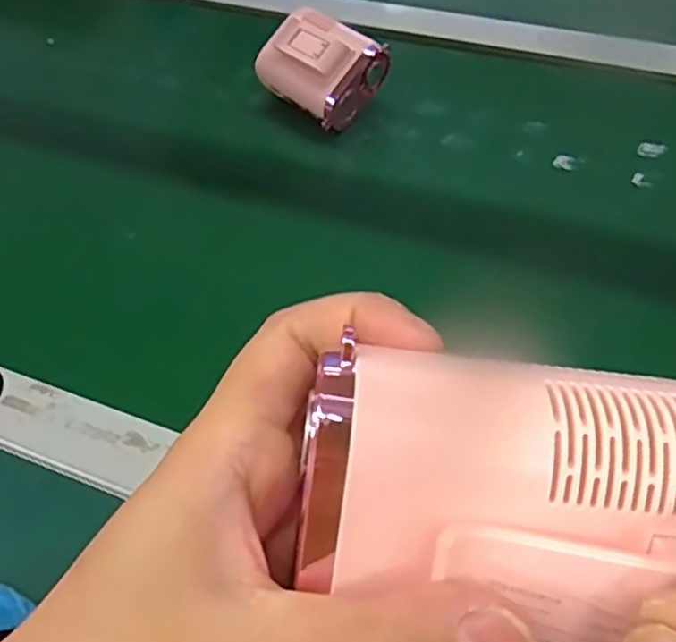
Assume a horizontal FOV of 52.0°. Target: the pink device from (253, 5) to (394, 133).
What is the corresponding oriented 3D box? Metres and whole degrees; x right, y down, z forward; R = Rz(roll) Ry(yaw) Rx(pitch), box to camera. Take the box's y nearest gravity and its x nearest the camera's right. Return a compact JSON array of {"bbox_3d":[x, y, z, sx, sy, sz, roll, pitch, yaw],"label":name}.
[{"bbox_3d":[-0.013,-0.191,0.521,0.066,0.057,0.075,-38,59,-21],"label":"pink device"}]

